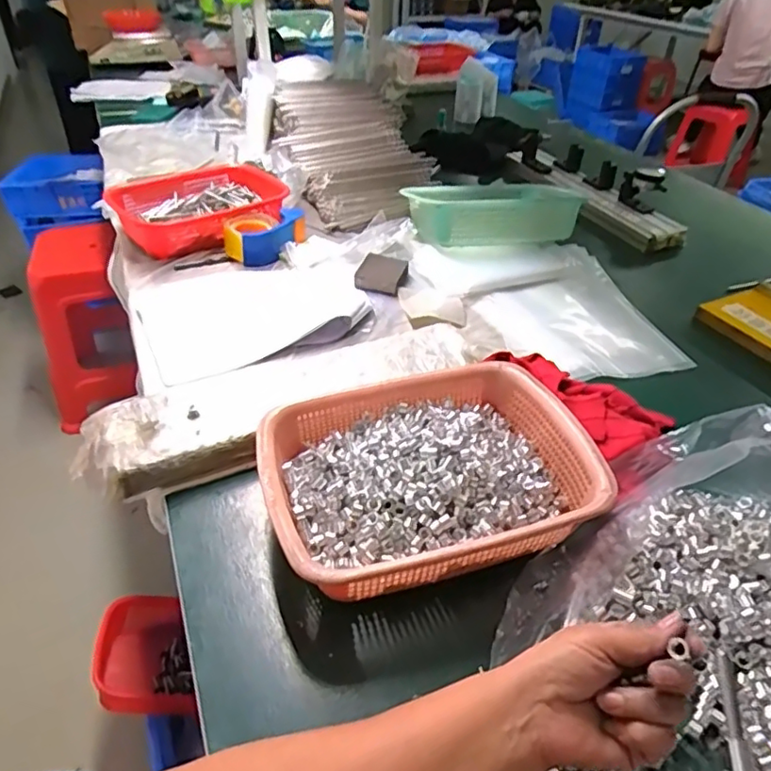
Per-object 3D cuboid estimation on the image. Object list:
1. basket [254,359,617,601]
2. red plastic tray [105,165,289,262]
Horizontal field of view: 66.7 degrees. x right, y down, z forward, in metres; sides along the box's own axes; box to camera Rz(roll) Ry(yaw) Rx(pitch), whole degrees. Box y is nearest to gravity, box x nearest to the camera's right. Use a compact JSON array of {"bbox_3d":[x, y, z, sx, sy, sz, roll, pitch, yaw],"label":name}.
[{"bbox_3d":[0.038,0.089,0.560,0.292,0.078,0.215,-10,40,-15],"label":"basket"},{"bbox_3d":[-0.328,-0.324,1.078,0.312,0.069,0.235,-23,45,-28],"label":"red plastic tray"}]

